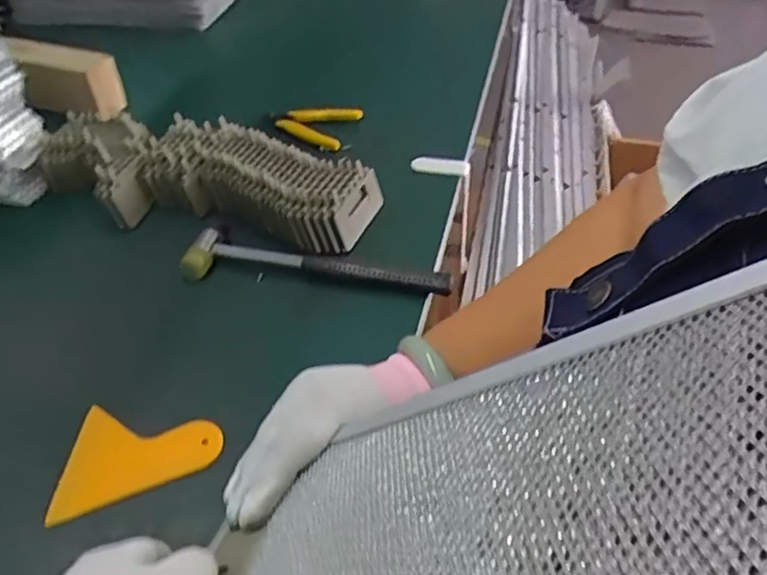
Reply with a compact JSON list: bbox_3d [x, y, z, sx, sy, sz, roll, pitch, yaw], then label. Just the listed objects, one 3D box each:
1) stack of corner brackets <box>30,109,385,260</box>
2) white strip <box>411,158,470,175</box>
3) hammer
[{"bbox_3d":[-0.182,-0.114,0.623,0.347,0.054,0.128,10,44,12],"label":"stack of corner brackets"},{"bbox_3d":[0.062,-0.132,0.667,0.063,0.013,0.016,6,43,8],"label":"white strip"},{"bbox_3d":[-0.059,-0.020,0.546,0.235,0.032,0.044,4,43,6],"label":"hammer"}]

